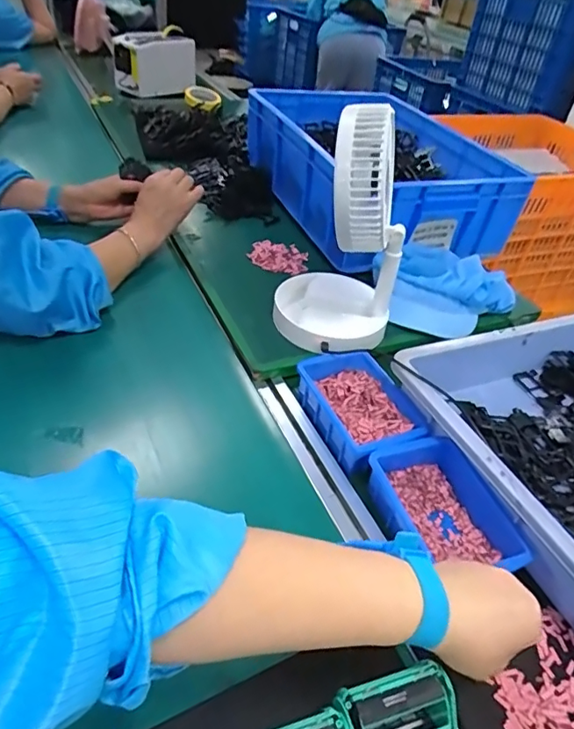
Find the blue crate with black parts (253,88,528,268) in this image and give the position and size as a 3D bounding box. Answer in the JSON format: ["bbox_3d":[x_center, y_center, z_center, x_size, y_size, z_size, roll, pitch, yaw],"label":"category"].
[{"bbox_3d":[0.157,-0.368,0.975,0.335,0.159,0.494,-15,44,-24],"label":"blue crate with black parts"}]

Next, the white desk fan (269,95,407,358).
[{"bbox_3d":[0.071,-0.173,0.645,0.155,0.279,0.166,9,39,3],"label":"white desk fan"}]

